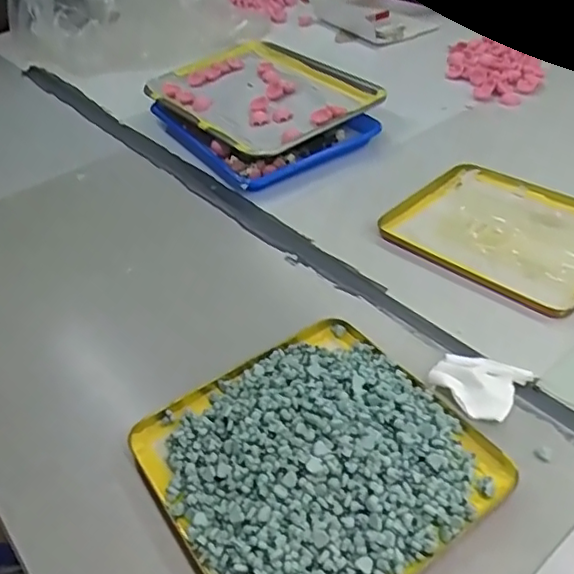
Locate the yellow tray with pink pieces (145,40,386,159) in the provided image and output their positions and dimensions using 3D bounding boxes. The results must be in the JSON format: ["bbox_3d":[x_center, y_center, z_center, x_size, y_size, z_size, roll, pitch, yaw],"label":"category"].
[{"bbox_3d":[-0.049,-0.324,1.006,0.275,0.030,0.354,-29,47,-20],"label":"yellow tray with pink pieces"}]

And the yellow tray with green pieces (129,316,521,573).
[{"bbox_3d":[0.020,0.134,0.500,0.238,0.037,0.242,-28,45,-24],"label":"yellow tray with green pieces"}]

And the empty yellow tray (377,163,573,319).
[{"bbox_3d":[0.262,-0.069,0.734,0.206,0.013,0.249,-34,48,-29],"label":"empty yellow tray"}]

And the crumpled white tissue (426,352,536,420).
[{"bbox_3d":[0.173,0.085,0.556,0.075,0.012,0.075,28,51,34],"label":"crumpled white tissue"}]

